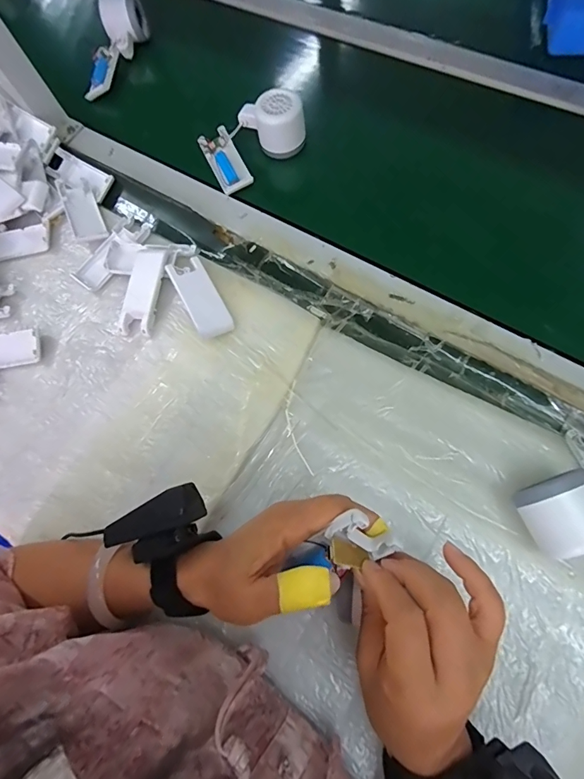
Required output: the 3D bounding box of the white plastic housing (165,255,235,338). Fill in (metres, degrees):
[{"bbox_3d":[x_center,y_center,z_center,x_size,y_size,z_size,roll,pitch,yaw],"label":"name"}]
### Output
[{"bbox_3d":[-0.099,-0.099,0.442,0.038,0.015,0.097,-29,71,-3],"label":"white plastic housing"}]

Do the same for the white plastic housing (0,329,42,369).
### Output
[{"bbox_3d":[-0.333,-0.043,0.454,0.103,0.016,0.039,-12,71,3],"label":"white plastic housing"}]

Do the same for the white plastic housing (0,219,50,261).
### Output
[{"bbox_3d":[-0.345,-0.185,0.512,0.085,0.014,0.041,-12,71,3],"label":"white plastic housing"}]

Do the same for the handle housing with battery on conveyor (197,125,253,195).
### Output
[{"bbox_3d":[-0.084,-0.290,0.521,0.041,0.020,0.098,-27,71,-2],"label":"handle housing with battery on conveyor"}]

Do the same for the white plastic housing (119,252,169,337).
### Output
[{"bbox_3d":[-0.164,-0.108,0.450,0.040,0.015,0.094,12,82,7],"label":"white plastic housing"}]

